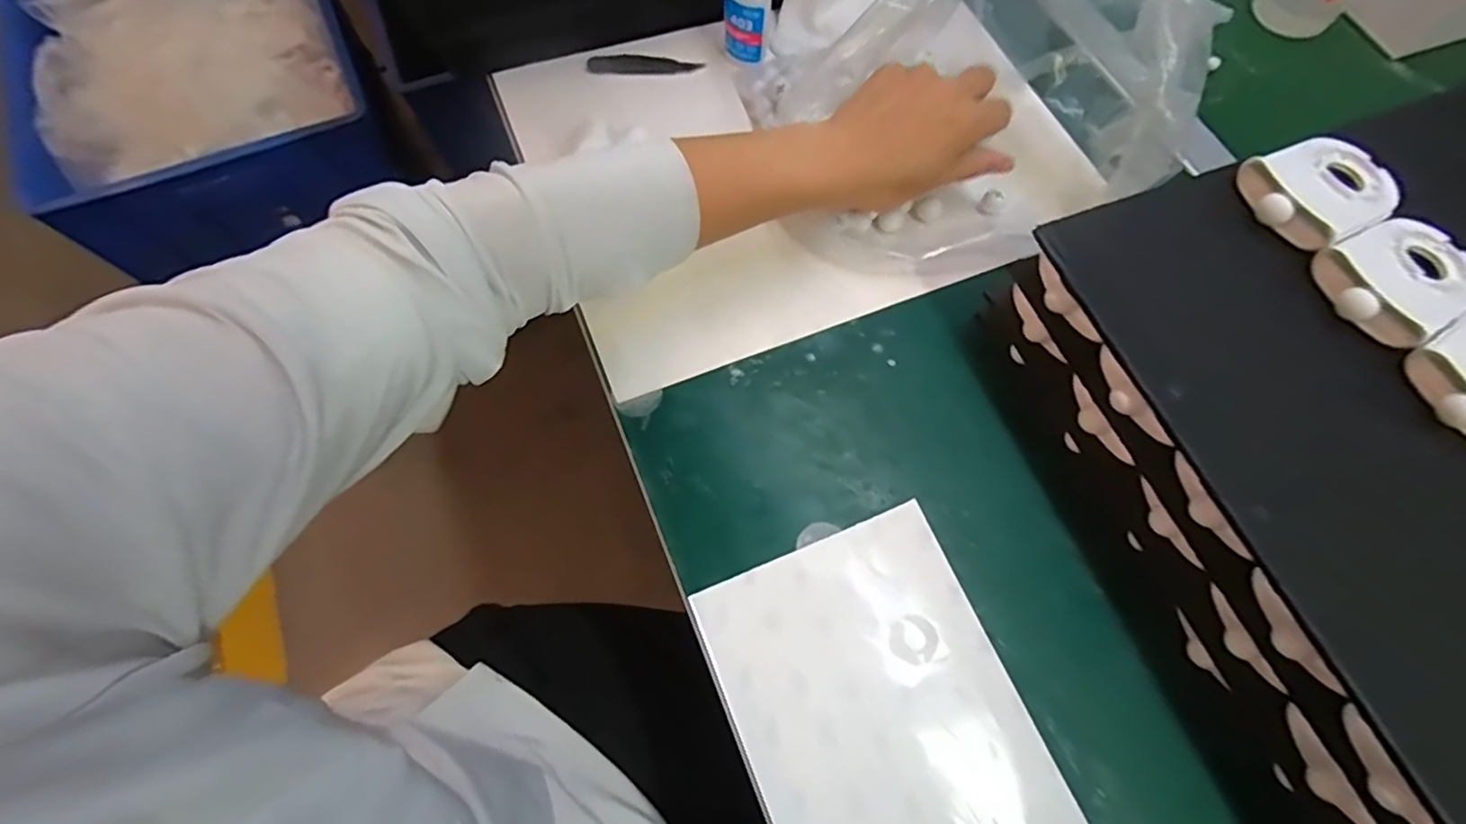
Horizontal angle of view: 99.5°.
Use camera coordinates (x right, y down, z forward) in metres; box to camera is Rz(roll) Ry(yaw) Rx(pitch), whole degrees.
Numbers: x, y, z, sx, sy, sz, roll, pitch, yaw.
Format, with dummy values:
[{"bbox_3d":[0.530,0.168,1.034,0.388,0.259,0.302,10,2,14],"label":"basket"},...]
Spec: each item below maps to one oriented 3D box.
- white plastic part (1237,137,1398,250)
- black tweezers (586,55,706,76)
[{"bbox_3d":[0.314,-0.121,0.327,0.088,0.015,0.058,-24,71,-12],"label":"white plastic part"},{"bbox_3d":[-0.066,-0.264,0.471,0.085,0.004,0.018,0,68,-2],"label":"black tweezers"}]

